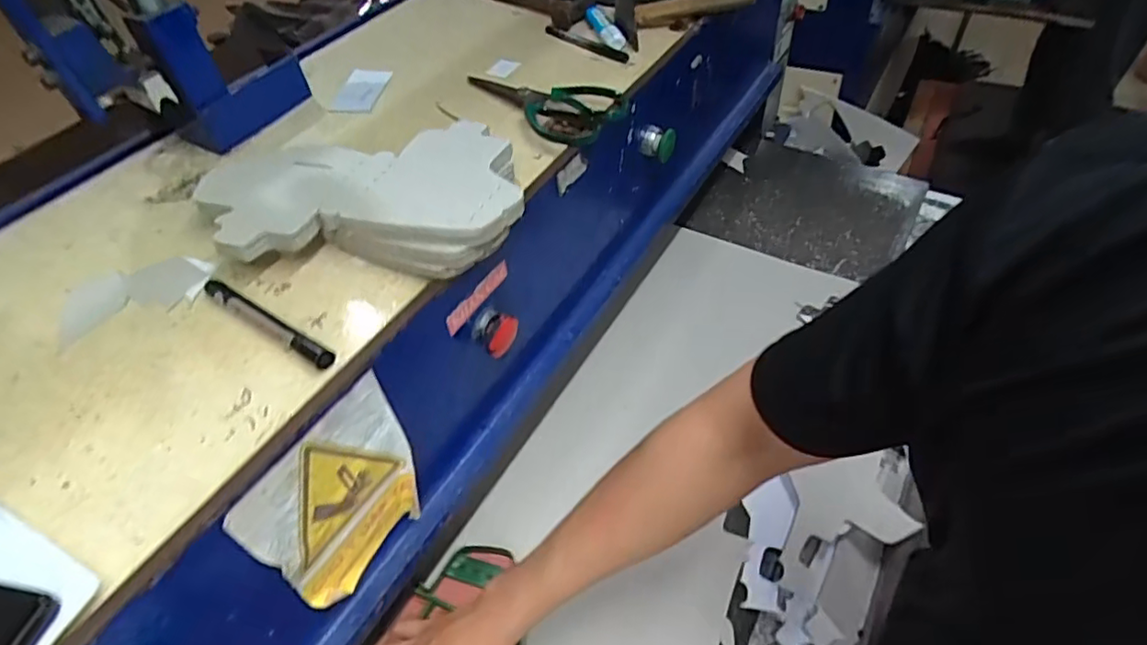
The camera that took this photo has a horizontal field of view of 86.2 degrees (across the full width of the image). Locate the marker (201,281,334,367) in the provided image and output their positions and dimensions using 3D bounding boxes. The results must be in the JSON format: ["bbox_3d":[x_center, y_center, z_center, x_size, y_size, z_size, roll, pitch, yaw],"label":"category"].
[{"bbox_3d":[-0.231,0.000,0.457,0.145,0.013,0.014,24,54,25],"label":"marker"}]

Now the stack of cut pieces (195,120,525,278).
[{"bbox_3d":[-0.177,-0.103,0.518,0.274,0.050,0.173,-3,48,3],"label":"stack of cut pieces"}]

